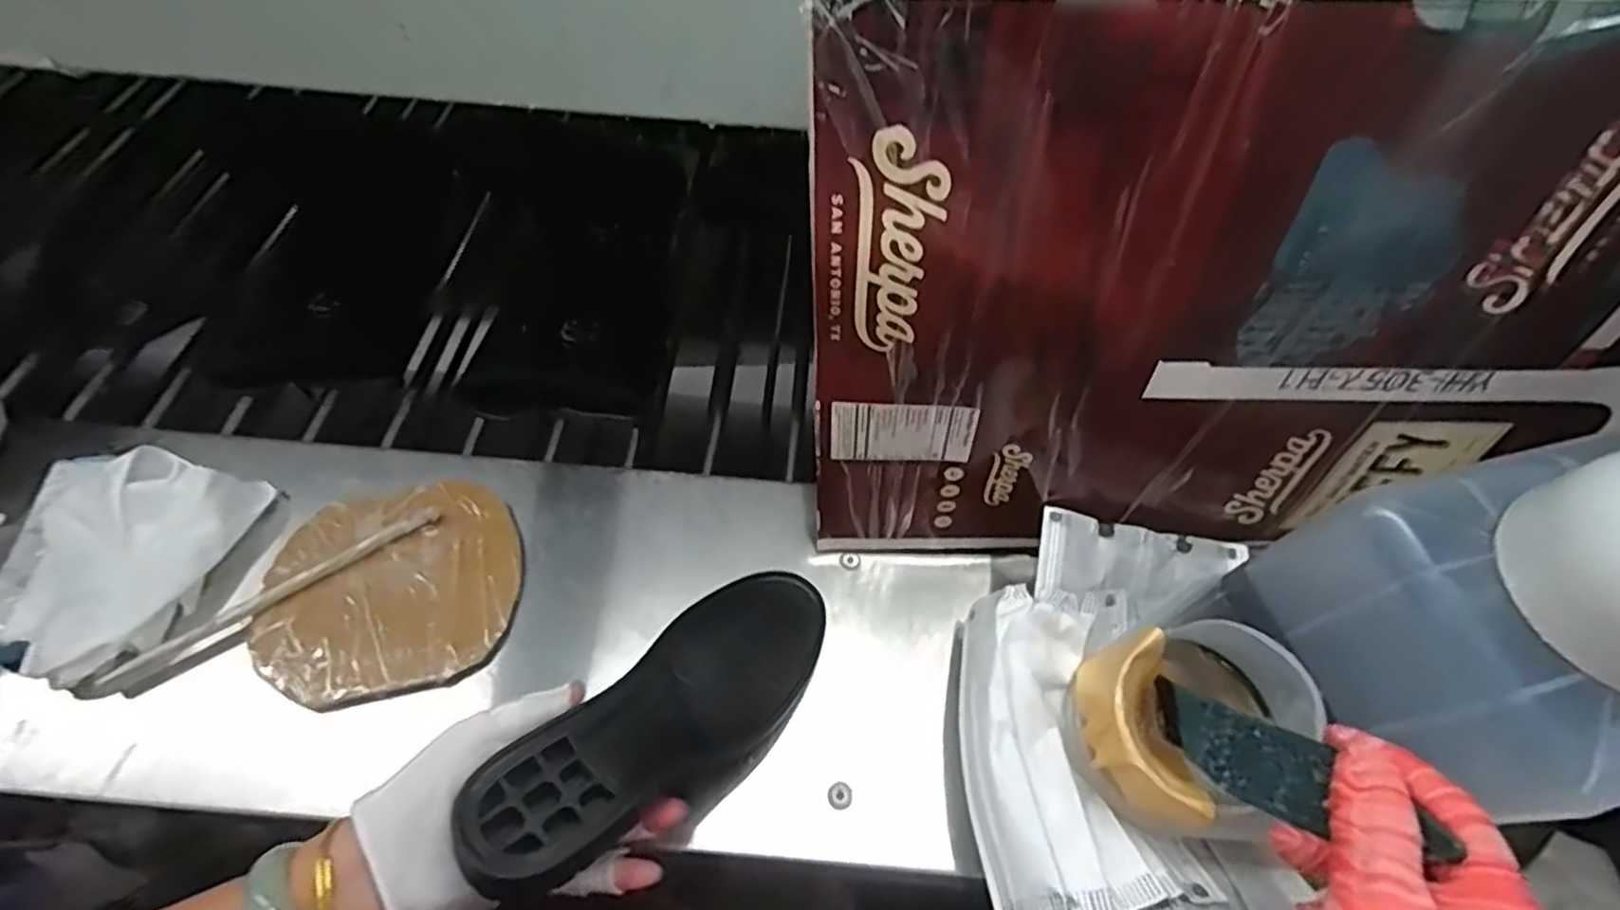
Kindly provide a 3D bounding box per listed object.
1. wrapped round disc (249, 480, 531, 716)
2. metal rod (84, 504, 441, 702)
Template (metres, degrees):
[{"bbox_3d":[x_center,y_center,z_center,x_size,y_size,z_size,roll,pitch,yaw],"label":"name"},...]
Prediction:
[{"bbox_3d":[-0.268,0.086,0.459,0.154,0.016,0.145,2,56,-2],"label":"wrapped round disc"},{"bbox_3d":[-0.337,0.088,0.444,0.207,0.007,0.013,-31,63,-21],"label":"metal rod"}]

